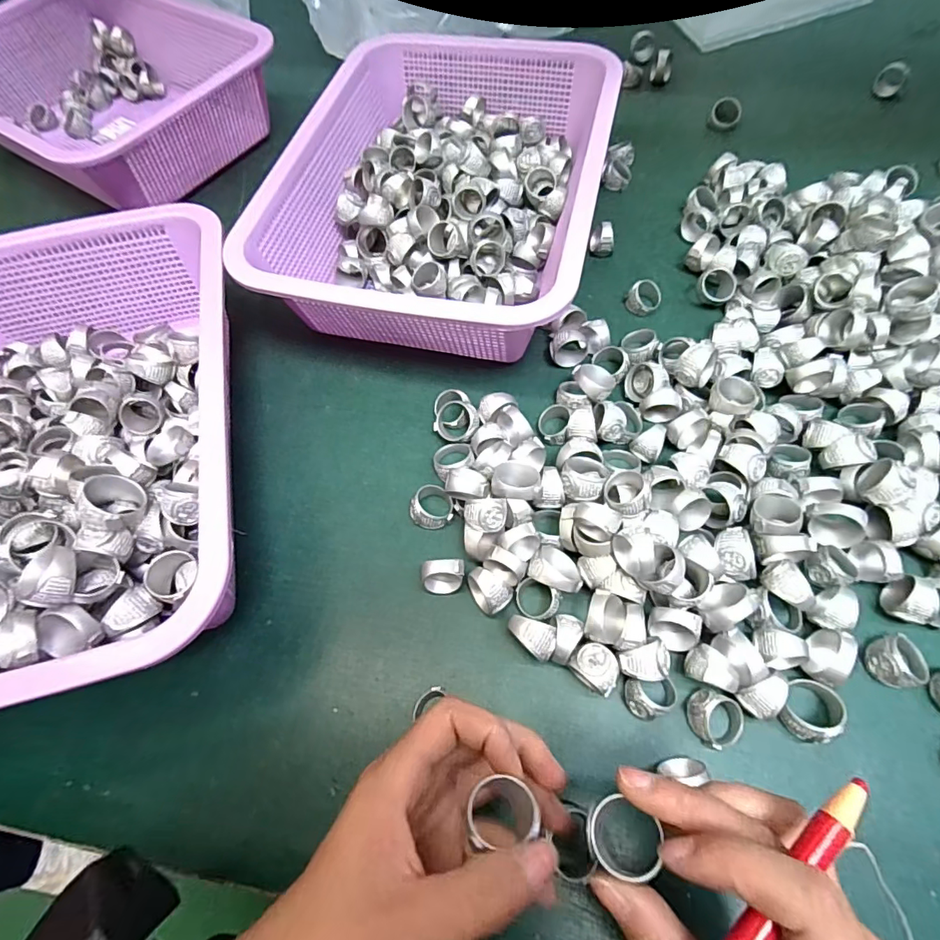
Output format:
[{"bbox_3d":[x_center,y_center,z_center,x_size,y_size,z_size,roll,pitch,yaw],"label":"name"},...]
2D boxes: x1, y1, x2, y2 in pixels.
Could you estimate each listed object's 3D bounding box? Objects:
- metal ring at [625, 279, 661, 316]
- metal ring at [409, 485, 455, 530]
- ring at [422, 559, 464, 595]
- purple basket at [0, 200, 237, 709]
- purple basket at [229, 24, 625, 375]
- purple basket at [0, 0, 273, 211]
[{"bbox_3d":[0.130,-0.130,0.377,0.021,0.019,0.020,-2,63,3],"label":"metal ring"},{"bbox_3d":[-0.023,0.023,0.308,0.025,0.017,0.025,-2,63,3],"label":"metal ring"},{"bbox_3d":[-0.014,0.062,0.286,0.023,0.021,0.016,-2,63,3],"label":"ring"},{"bbox_3d":[-0.242,-0.015,0.305,0.222,0.083,0.306,-14,63,-4],"label":"purple basket"},{"bbox_3d":[-0.015,-0.215,0.394,0.220,0.085,0.290,11,64,9],"label":"purple basket"},{"bbox_3d":[-0.353,-0.362,0.487,0.295,0.079,0.227,33,69,18],"label":"purple basket"}]

